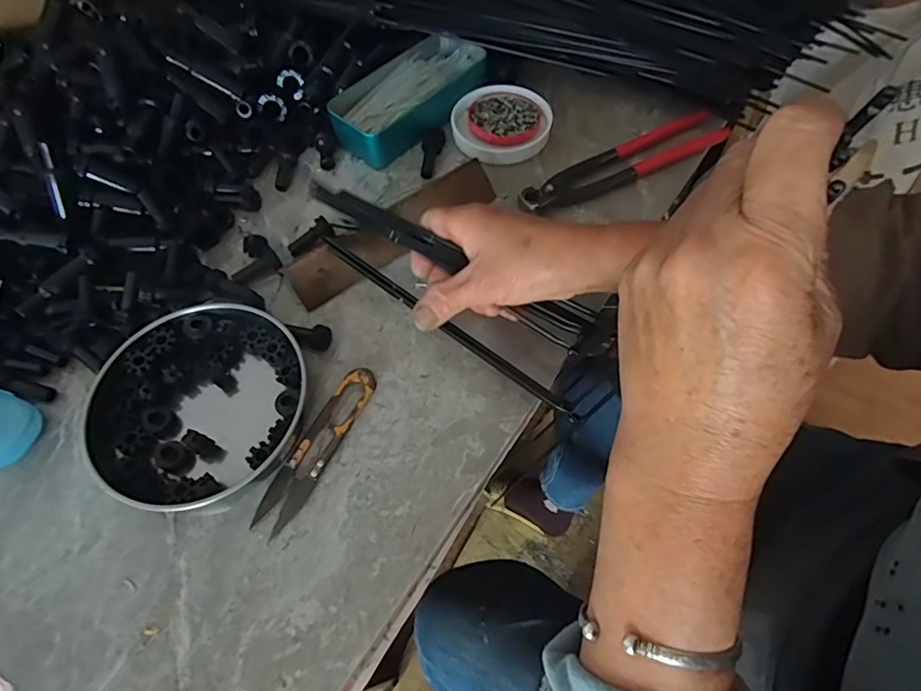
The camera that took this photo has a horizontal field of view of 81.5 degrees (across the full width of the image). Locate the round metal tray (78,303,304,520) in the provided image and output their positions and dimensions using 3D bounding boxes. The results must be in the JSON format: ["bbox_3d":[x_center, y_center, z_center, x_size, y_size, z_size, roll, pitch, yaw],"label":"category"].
[{"bbox_3d":[-0.174,0.038,0.358,0.135,0.025,0.136,-1,61,3],"label":"round metal tray"}]

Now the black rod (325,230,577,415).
[{"bbox_3d":[-0.013,-0.016,0.374,0.219,0.009,0.009,35,68,15],"label":"black rod"}]

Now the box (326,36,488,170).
[{"bbox_3d":[-0.045,-0.228,0.487,0.072,0.033,0.153,40,70,22],"label":"box"}]

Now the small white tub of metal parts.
[{"bbox_3d":[0.038,-0.202,0.486,0.088,0.017,0.088,-1,61,3],"label":"small white tub of metal parts"}]

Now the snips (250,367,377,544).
[{"bbox_3d":[-0.093,0.065,0.346,0.025,0.010,0.116,25,65,16],"label":"snips"}]

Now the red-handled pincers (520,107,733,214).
[{"bbox_3d":[0.132,-0.154,0.449,0.188,0.016,0.040,-24,62,-10],"label":"red-handled pincers"}]

